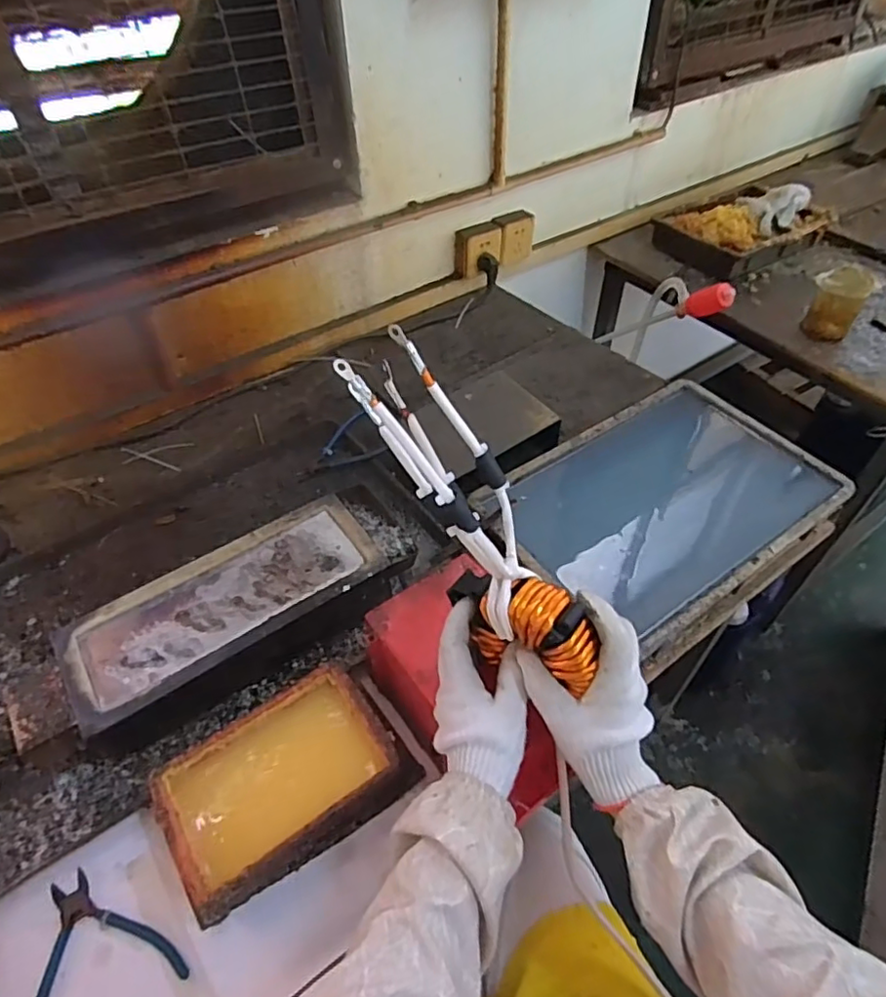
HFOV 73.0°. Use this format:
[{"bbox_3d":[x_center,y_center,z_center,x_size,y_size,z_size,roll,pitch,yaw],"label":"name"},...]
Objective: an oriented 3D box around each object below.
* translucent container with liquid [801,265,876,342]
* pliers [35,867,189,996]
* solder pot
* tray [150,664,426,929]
[{"bbox_3d":[0.746,-0.368,1.138,0.079,0.119,0.086,-26,52,-20],"label":"translucent container with liquid"},{"bbox_3d":[-0.306,0.390,0.514,0.124,0.010,0.131,-31,54,-23],"label":"pliers"},{"bbox_3d":[-0.220,0.125,0.692,0.383,0.079,0.151,-28,53,-21],"label":"solder pot"},{"bbox_3d":[-0.148,0.267,0.579,0.216,0.061,0.137,-29,53,-22],"label":"tray"}]

